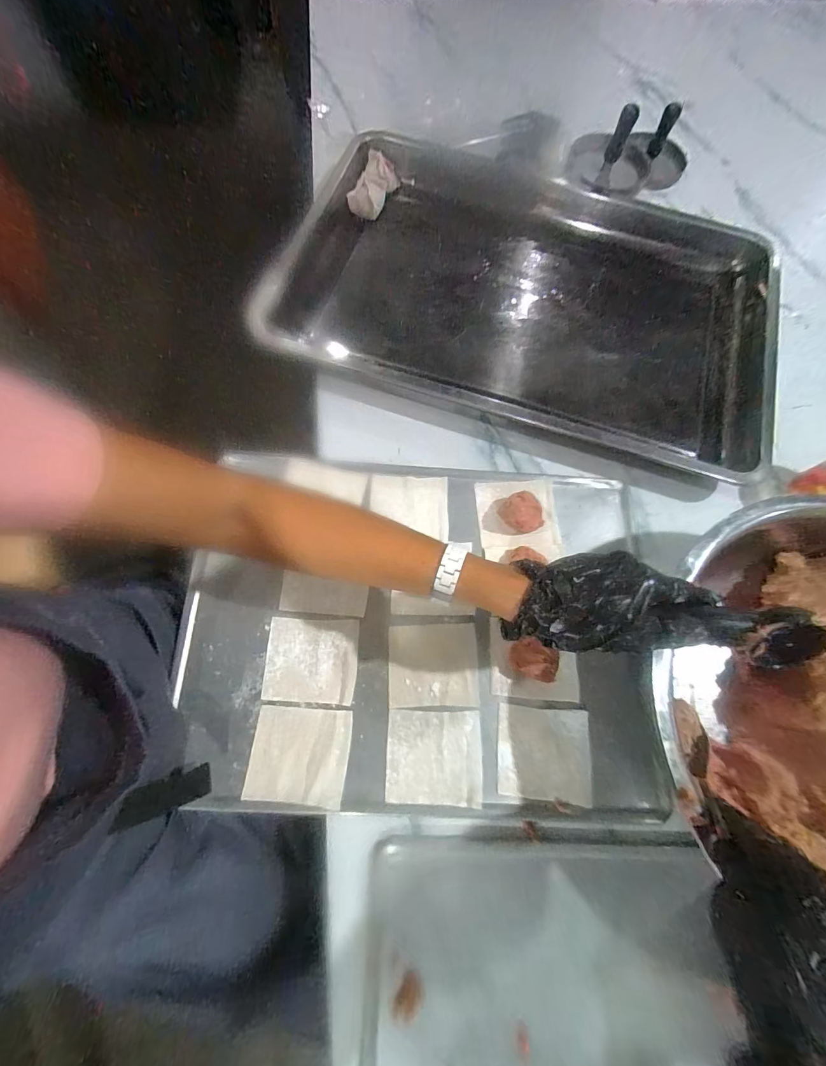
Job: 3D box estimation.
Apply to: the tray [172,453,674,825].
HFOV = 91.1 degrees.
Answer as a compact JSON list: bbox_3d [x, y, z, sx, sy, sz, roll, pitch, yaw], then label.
[{"bbox_3d":[0.009,0.083,0.392,0.436,0.026,0.332,3,71,-1],"label":"tray"}]

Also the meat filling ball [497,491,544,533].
[{"bbox_3d":[0.112,-0.018,0.426,0.038,0.033,0.040,1,71,-2],"label":"meat filling ball"}]

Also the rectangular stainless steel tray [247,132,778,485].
[{"bbox_3d":[0.147,-0.322,0.542,0.629,0.072,0.389,19,71,4],"label":"rectangular stainless steel tray"}]

